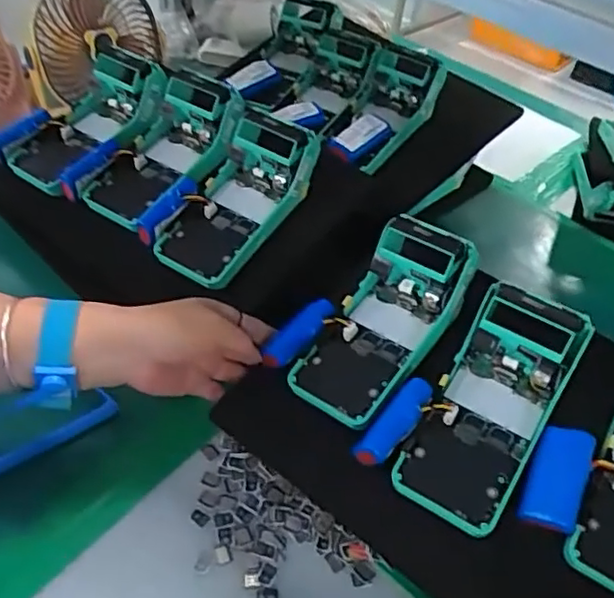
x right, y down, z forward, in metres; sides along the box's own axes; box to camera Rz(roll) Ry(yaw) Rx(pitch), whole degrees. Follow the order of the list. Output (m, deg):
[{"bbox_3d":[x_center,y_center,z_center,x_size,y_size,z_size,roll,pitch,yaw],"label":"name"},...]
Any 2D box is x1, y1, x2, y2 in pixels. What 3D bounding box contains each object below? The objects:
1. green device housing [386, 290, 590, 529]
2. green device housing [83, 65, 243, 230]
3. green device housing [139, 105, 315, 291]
[{"bbox_3d":[0.132,0.077,0.452,0.075,0.049,0.171,26,74,20],"label":"green device housing"},{"bbox_3d":[-0.135,-0.143,0.601,0.104,0.078,0.154,20,48,15],"label":"green device housing"},{"bbox_3d":[-0.069,-0.097,0.570,0.085,0.085,0.151,30,51,23],"label":"green device housing"}]

